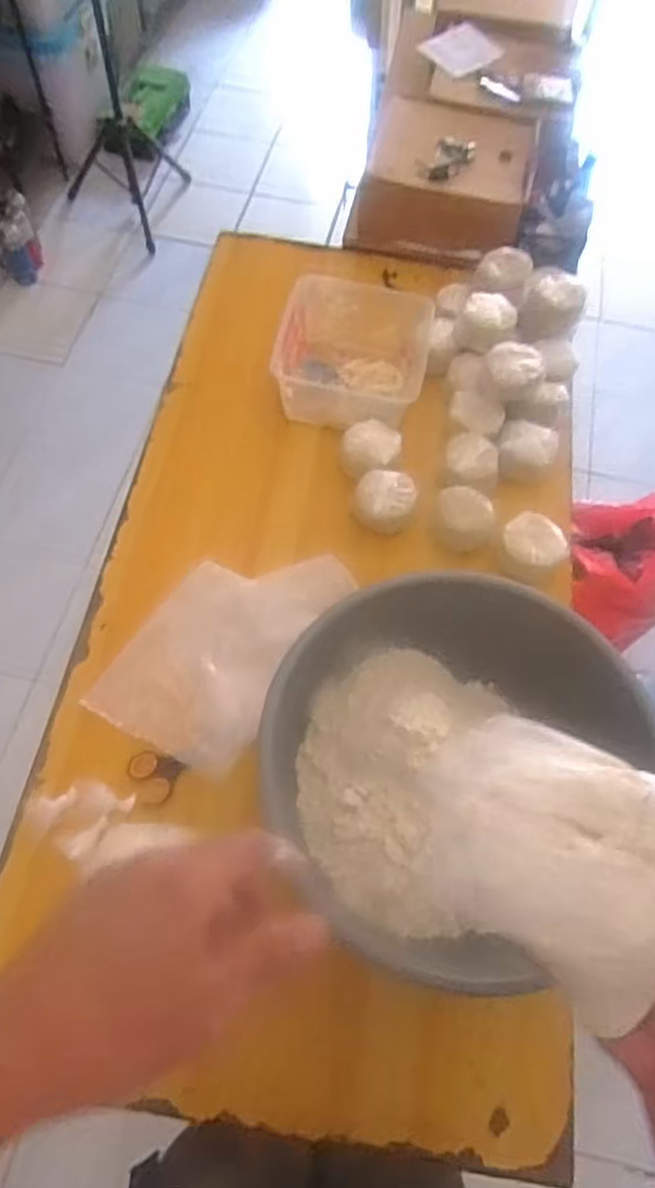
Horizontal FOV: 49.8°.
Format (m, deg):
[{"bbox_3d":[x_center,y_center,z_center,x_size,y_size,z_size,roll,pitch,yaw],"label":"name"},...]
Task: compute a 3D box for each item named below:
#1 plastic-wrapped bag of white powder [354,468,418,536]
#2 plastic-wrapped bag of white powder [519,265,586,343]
[{"bbox_3d":[0.074,-0.119,0.908,0.080,0.052,0.073,11,63,3],"label":"plastic-wrapped bag of white powder"},{"bbox_3d":[0.331,-0.428,1.045,0.086,0.066,0.096,20,63,7],"label":"plastic-wrapped bag of white powder"}]

